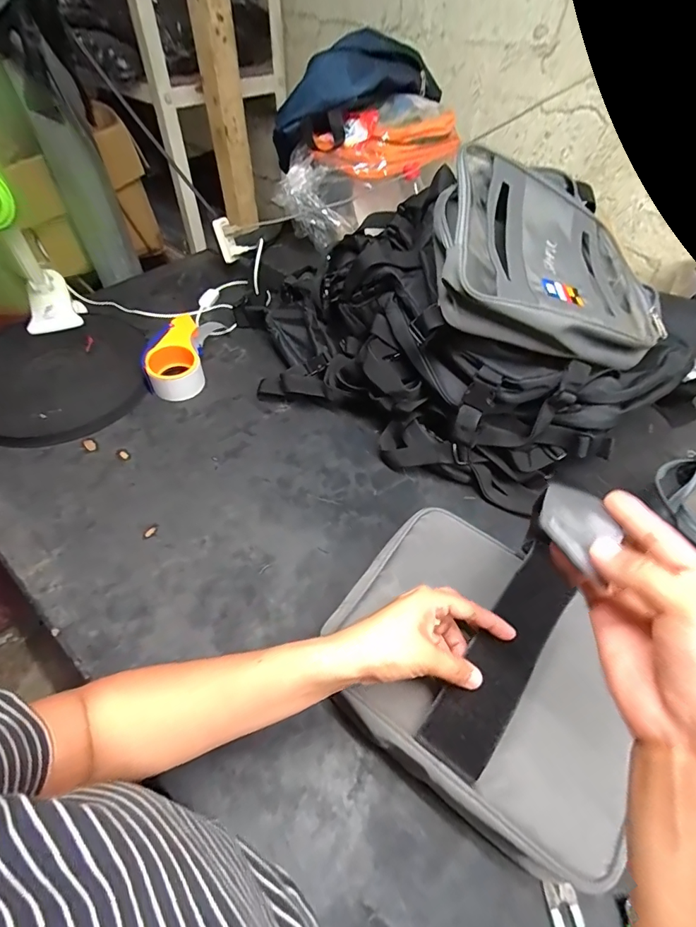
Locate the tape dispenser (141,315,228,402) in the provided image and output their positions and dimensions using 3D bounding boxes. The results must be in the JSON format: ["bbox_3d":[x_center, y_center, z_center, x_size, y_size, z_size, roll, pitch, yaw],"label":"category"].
[{"bbox_3d":[-0.280,-0.195,0.713,0.094,0.064,0.191,-2,51,-4],"label":"tape dispenser"}]

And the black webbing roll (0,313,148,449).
[{"bbox_3d":[-0.473,-0.139,0.679,0.278,0.036,0.279,-17,53,-15],"label":"black webbing roll"}]

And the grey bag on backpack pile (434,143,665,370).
[{"bbox_3d":[0.228,-0.244,0.501,0.287,0.066,0.256,3,72,-21],"label":"grey bag on backpack pile"}]

